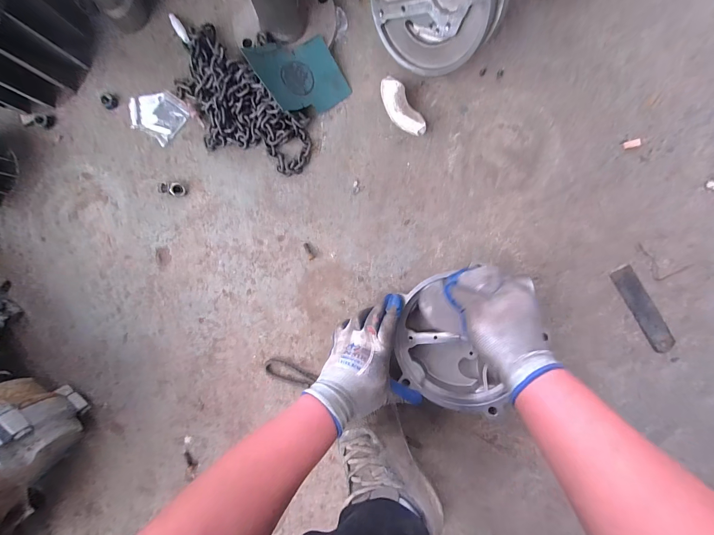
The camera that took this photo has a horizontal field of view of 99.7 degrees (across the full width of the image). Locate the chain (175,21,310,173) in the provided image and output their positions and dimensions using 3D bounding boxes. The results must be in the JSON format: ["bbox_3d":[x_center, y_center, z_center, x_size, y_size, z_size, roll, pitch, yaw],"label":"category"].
[{"bbox_3d":[-0.206,-0.265,0.512,0.289,0.037,0.145,41,92,2],"label":"chain"}]

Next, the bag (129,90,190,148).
[{"bbox_3d":[-0.358,-0.276,0.541,0.104,0.010,0.085,31,92,2],"label":"bag"}]

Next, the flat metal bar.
[{"bbox_3d":[0.472,0.068,0.495,0.036,0.004,0.153,-30,89,3],"label":"flat metal bar"}]

